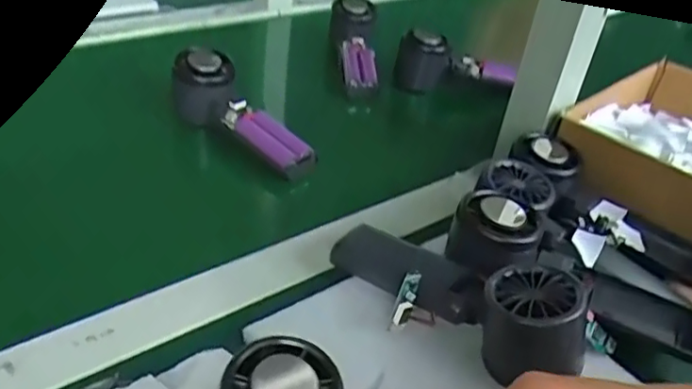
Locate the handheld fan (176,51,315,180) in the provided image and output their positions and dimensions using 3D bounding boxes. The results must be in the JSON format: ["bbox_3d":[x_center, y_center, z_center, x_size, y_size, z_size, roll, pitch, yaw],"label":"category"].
[{"bbox_3d":[-0.092,-0.072,0.549,0.158,0.050,0.051,38,45,16],"label":"handheld fan"}]

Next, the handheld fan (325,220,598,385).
[{"bbox_3d":[0.062,0.059,0.370,0.164,0.050,0.056,20,36,38],"label":"handheld fan"}]

